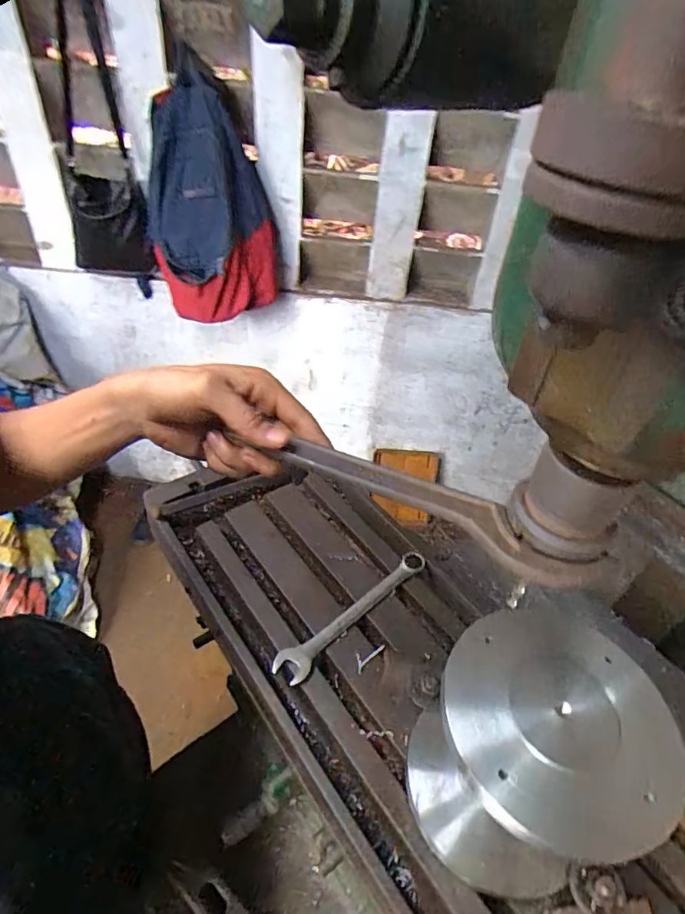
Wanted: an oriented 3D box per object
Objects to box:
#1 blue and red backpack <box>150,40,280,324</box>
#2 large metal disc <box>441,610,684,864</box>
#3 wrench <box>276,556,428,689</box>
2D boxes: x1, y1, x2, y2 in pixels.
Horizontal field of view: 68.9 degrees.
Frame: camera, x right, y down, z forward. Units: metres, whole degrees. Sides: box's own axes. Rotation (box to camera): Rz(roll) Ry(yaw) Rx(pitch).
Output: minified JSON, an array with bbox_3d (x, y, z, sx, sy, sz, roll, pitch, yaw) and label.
[{"bbox_3d":[-0.315,-0.596,1.215,0.299,0.488,0.226,-6,44,-14],"label":"blue and red backpack"},{"bbox_3d":[0.149,0.183,0.352,0.145,0.015,0.151,-8,44,8],"label":"large metal disc"},{"bbox_3d":[0.016,0.179,0.579,0.033,0.018,0.225,36,50,29],"label":"wrench"}]

